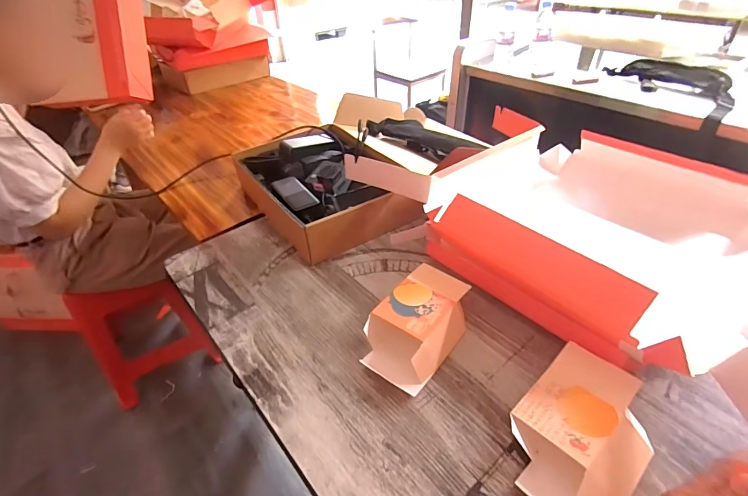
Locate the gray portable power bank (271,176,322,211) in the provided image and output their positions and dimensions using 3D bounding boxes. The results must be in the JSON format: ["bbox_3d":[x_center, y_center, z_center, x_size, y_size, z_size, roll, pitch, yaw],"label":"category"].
[{"bbox_3d":[-0.160,-0.114,0.777,0.052,0.011,0.119,-25,44,-24],"label":"gray portable power bank"}]

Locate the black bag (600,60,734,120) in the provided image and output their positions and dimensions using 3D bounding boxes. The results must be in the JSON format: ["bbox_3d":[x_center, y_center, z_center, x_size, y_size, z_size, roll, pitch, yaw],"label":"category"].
[{"bbox_3d":[0.835,-0.460,1.085,0.164,0.056,0.463,-8,40,-6],"label":"black bag"}]

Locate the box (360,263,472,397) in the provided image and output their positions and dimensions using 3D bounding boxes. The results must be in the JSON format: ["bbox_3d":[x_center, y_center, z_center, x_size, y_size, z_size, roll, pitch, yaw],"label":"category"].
[{"bbox_3d":[0.063,0.105,0.545,0.104,0.049,0.176,24,47,29],"label":"box"}]

